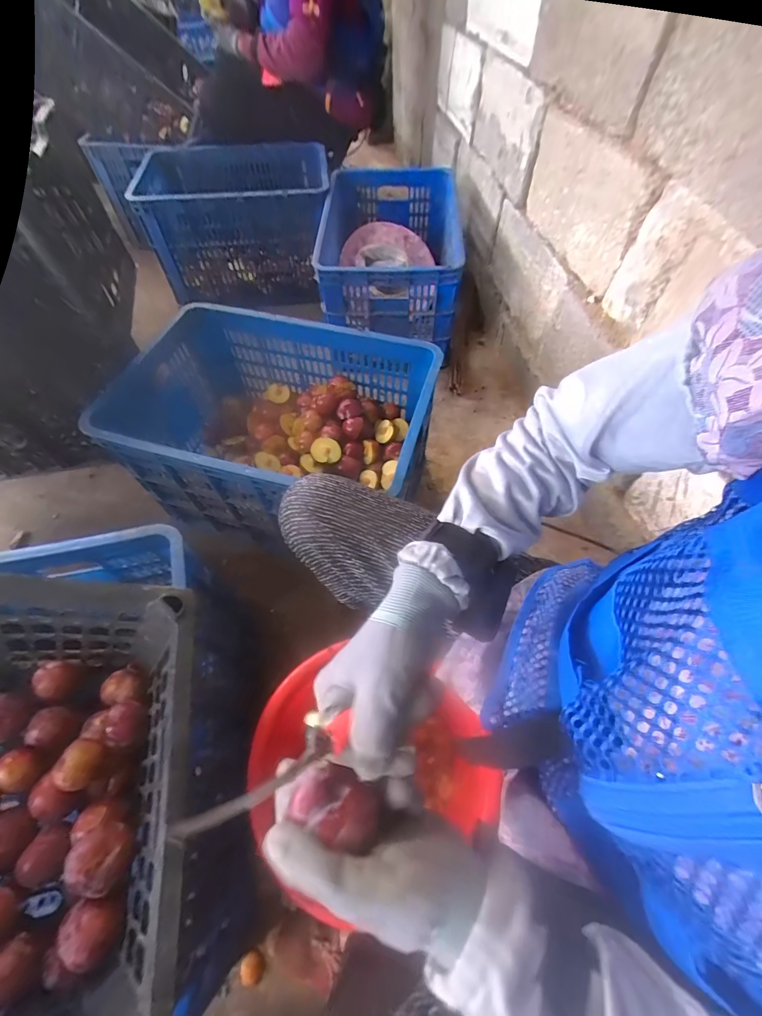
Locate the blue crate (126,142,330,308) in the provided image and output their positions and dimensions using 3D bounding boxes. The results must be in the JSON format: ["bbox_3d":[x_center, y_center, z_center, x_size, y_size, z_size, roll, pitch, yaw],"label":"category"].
[{"bbox_3d":[-0.445,-0.930,1.317,0.564,0.305,0.399,-2,59,-1],"label":"blue crate"}]

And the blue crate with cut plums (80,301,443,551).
[{"bbox_3d":[-0.210,-0.148,0.807,0.581,0.269,0.364,14,60,9],"label":"blue crate with cut plums"}]

